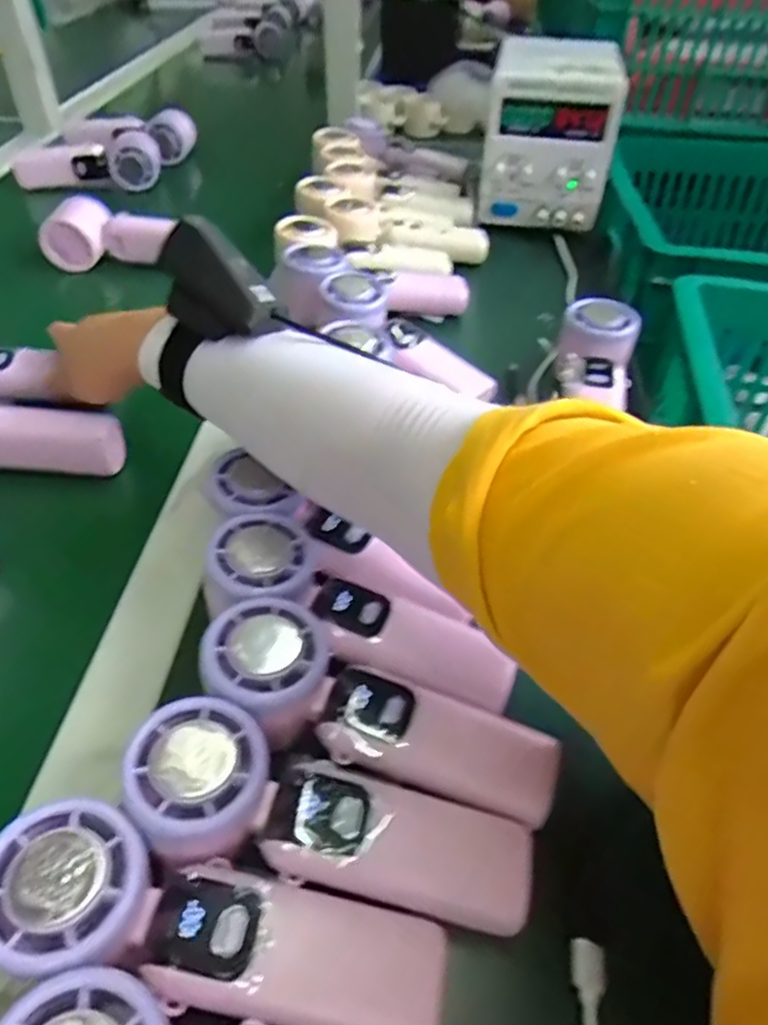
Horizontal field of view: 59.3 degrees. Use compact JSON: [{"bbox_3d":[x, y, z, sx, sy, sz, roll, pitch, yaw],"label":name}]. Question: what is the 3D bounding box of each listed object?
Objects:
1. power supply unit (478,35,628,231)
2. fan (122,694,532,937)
[{"bbox_3d":[0.184,-0.429,0.754,0.136,0.165,0.152,10,45,6],"label":"power supply unit"},{"bbox_3d":[-0.024,0.127,0.274,0.162,0.030,0.054,22,45,-4],"label":"fan"}]

